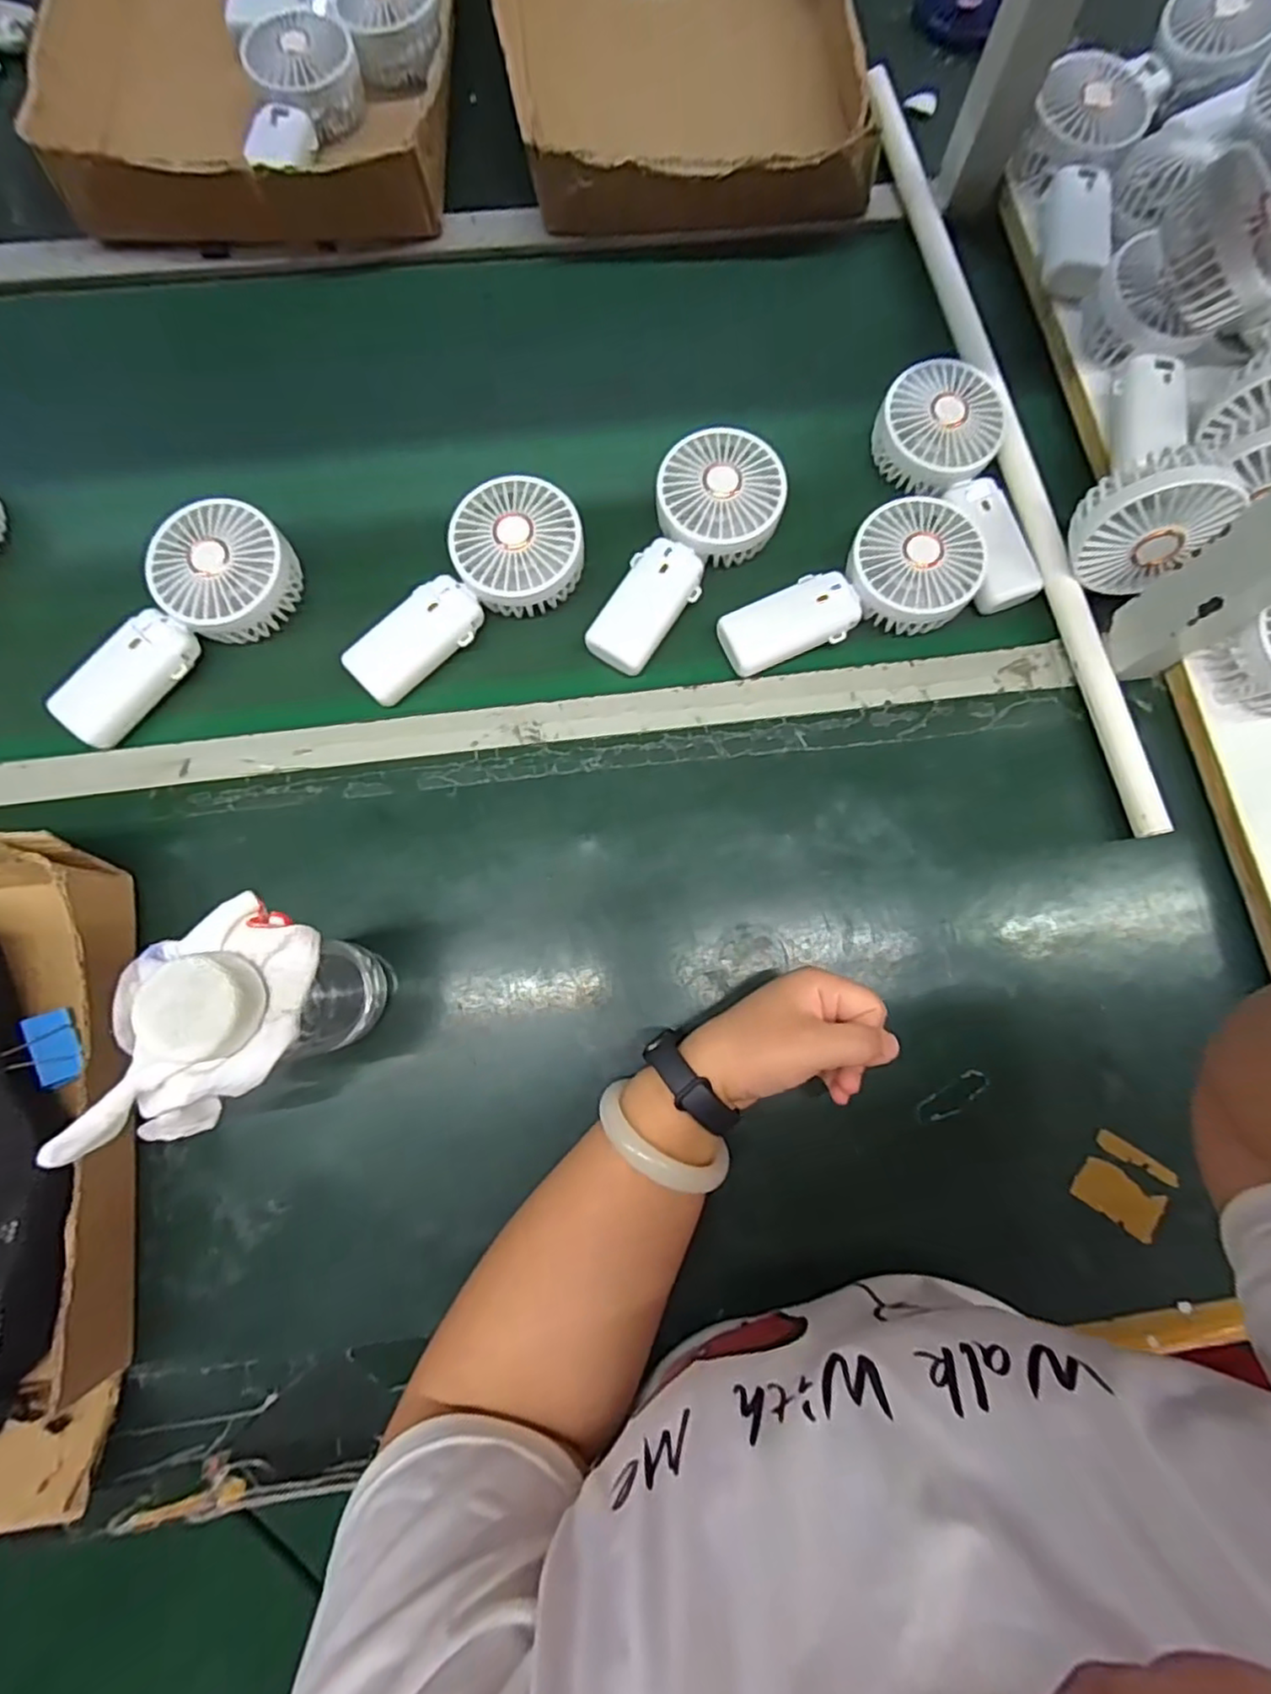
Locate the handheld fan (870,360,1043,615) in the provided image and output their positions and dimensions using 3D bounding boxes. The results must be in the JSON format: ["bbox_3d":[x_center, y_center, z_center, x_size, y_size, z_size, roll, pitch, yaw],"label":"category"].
[{"bbox_3d":[0.244,-0.262,0.471,0.082,0.040,0.179,-24,78,-6],"label":"handheld fan"}]

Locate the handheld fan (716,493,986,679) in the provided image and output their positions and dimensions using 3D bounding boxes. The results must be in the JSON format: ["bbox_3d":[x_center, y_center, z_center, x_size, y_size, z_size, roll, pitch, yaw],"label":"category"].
[{"bbox_3d":[0.146,-0.182,0.453,0.178,0.038,0.083,-15,77,-4],"label":"handheld fan"}]

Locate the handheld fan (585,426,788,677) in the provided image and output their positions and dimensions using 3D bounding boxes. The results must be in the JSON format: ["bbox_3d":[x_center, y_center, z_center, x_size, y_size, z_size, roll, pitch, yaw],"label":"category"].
[{"bbox_3d":[0.040,-0.203,0.454,0.086,0.035,0.181,23,78,5],"label":"handheld fan"}]

